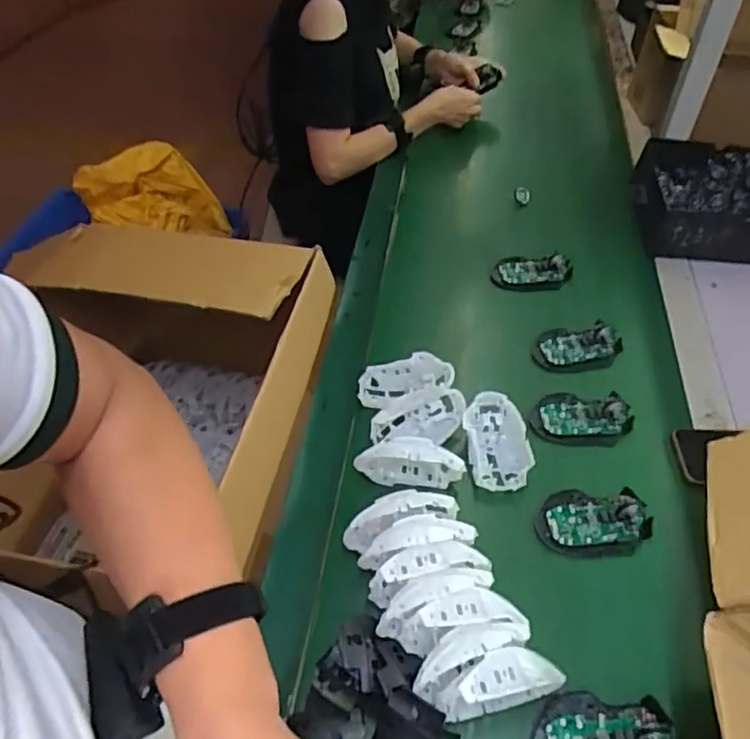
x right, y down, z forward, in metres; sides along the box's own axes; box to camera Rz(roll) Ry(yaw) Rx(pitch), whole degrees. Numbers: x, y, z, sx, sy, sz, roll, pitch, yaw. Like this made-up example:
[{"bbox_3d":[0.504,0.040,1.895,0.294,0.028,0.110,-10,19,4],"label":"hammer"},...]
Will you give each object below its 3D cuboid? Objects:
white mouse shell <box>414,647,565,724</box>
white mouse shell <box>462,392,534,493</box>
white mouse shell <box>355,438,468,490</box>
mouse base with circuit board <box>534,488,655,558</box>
[{"bbox_3d":[0.094,0.261,0.528,0.118,0.074,0.033,-9,47,-7],"label":"white mouse shell"},{"bbox_3d":[0.137,0.080,0.710,0.070,0.034,0.111,-2,47,-1],"label":"white mouse shell"},{"bbox_3d":[0.037,0.103,0.682,0.111,0.073,0.030,8,48,9],"label":"white mouse shell"},{"bbox_3d":[0.226,0.158,0.659,0.109,0.023,0.070,3,47,4],"label":"mouse base with circuit board"}]

